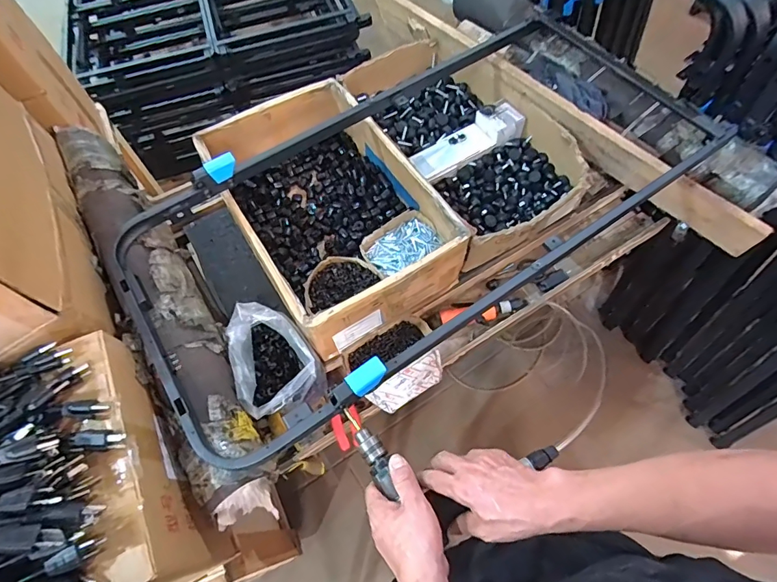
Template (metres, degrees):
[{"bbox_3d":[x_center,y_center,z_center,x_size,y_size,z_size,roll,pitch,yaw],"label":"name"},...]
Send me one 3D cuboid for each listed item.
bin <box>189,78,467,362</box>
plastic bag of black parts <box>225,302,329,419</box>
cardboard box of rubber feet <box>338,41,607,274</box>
[{"bbox_3d":[-0.124,-0.182,0.906,0.359,0.150,0.536,-31,66,-13],"label":"bin"},{"bbox_3d":[-0.212,0.128,0.774,0.140,0.141,0.177,-40,68,-16],"label":"plastic bag of black parts"},{"bbox_3d":[0.181,-0.370,1.017,0.347,0.111,0.607,-28,66,-11],"label":"cardboard box of rubber feet"}]

